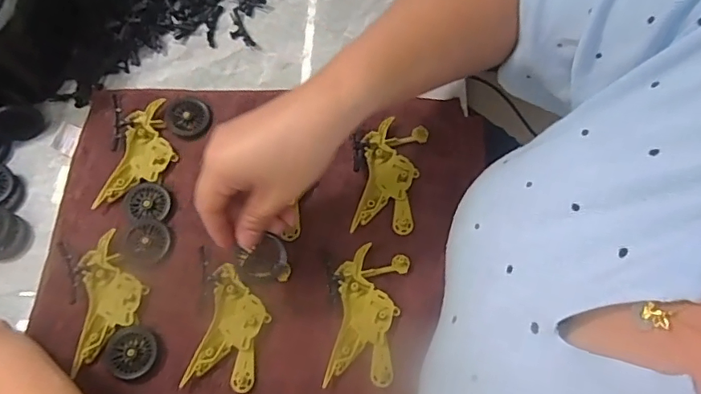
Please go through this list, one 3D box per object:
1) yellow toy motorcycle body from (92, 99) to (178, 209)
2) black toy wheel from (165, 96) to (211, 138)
[{"bbox_3d":[-0.175,-0.037,0.417,0.047,0.010,0.097,11,68,5],"label":"yellow toy motorcycle body"},{"bbox_3d":[-0.143,-0.071,0.434,0.041,0.008,0.038,0,68,1],"label":"black toy wheel"}]

